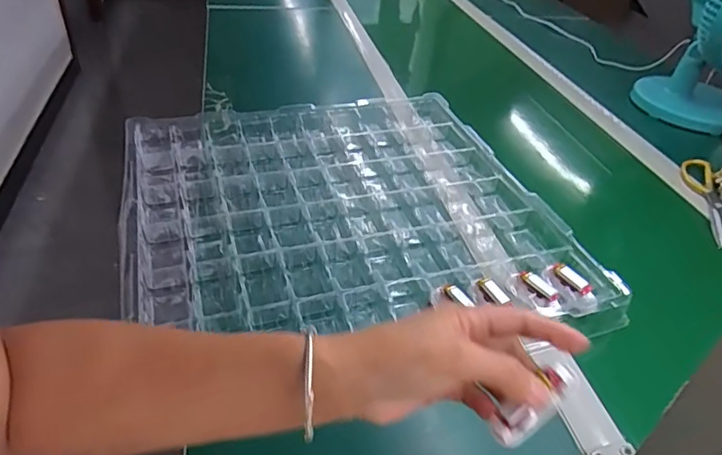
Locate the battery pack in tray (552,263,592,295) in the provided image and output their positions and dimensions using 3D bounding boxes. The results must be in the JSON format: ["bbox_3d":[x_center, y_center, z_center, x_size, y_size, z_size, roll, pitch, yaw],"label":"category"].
[{"bbox_3d":[0.213,0.051,0.524,0.015,0.010,0.042,-19,45,-27],"label":"battery pack in tray"}]

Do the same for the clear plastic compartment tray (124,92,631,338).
[{"bbox_3d":[-0.023,-0.024,0.609,0.463,0.039,0.455,-8,41,-16],"label":"clear plastic compartment tray"}]

